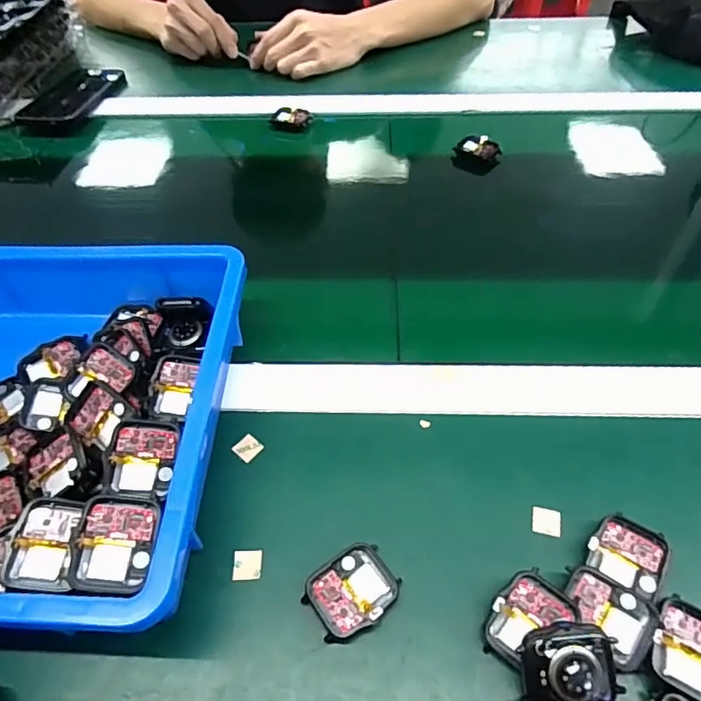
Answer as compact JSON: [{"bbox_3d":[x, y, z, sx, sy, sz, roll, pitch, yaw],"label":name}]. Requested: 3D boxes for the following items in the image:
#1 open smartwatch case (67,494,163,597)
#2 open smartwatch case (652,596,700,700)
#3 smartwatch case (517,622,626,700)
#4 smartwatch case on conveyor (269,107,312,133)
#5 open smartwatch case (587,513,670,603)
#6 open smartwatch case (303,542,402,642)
[{"bbox_3d":[-0.114,0.094,0.251,0.035,0.010,0.044,9,73,-13],"label":"open smartwatch case"},{"bbox_3d":[0.171,0.150,0.259,0.037,0.011,0.044,24,54,20],"label":"open smartwatch case"},{"bbox_3d":[0.104,0.151,0.247,0.045,0.009,0.037,-8,75,6],"label":"smartwatch case"},{"bbox_3d":[-0.071,-0.283,0.636,0.047,0.016,0.031,7,50,7],"label":"smartwatch case on conveyor"},{"bbox_3d":[0.153,0.113,0.287,0.038,0.012,0.038,24,54,20],"label":"open smartwatch case"},{"bbox_3d":[0.001,0.131,0.283,0.047,0.012,0.038,-30,55,-22],"label":"open smartwatch case"}]

